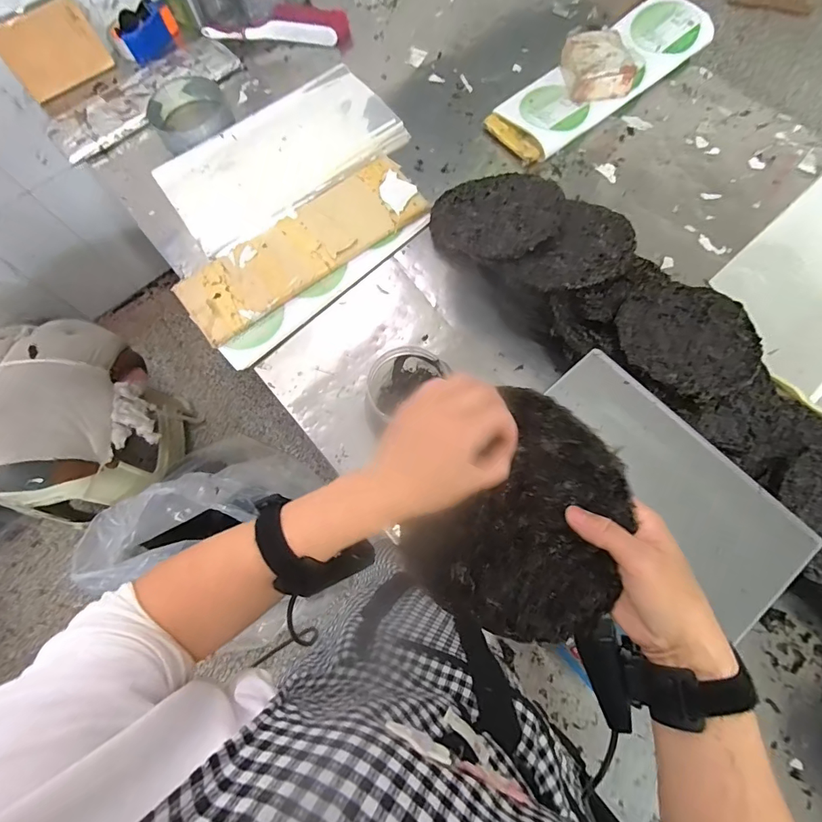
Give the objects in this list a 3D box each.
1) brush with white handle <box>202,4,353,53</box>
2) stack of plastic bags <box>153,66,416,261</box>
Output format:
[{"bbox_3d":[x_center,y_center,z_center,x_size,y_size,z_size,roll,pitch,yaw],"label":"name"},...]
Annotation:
[{"bbox_3d":[-0.331,-0.965,1.111,0.356,0.033,0.085,7,72,4],"label":"brush with white handle"},{"bbox_3d":[-0.273,-0.543,0.945,0.496,0.039,0.290,-37,74,-10],"label":"stack of plastic bags"}]

